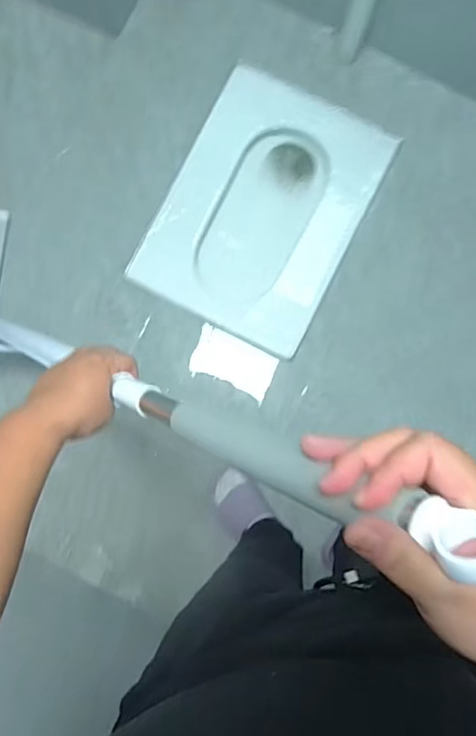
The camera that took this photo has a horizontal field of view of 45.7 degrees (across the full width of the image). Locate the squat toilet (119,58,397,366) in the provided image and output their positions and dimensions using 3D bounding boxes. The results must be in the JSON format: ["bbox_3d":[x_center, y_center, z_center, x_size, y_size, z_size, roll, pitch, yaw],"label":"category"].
[{"bbox_3d":[0.068,-0.384,1.444,0.449,0.152,0.612,27,83,1],"label":"squat toilet"}]

